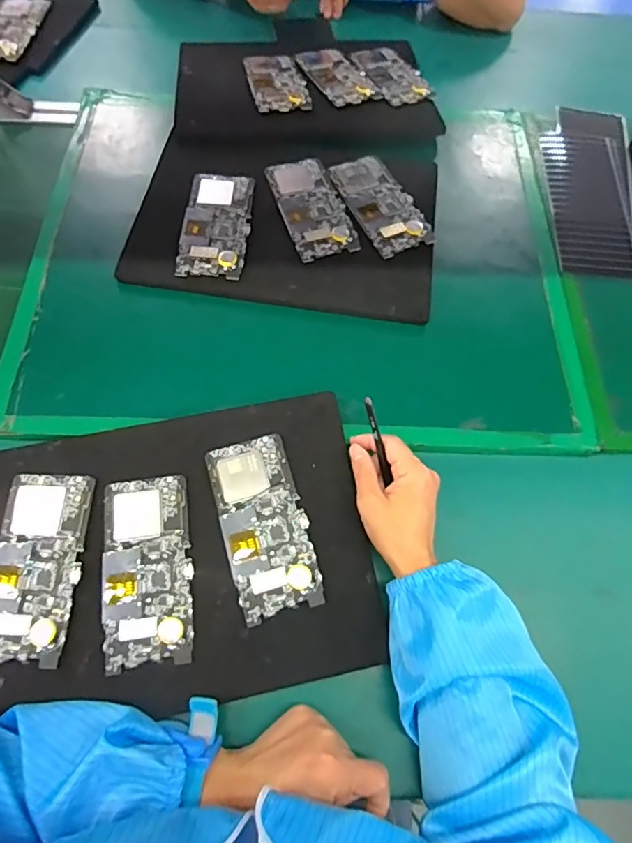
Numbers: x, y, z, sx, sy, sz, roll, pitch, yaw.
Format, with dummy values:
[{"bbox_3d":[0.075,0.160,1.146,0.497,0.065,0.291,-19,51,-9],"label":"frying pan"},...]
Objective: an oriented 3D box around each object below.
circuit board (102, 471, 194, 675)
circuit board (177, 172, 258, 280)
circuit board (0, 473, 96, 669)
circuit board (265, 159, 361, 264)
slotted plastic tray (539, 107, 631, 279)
[{"bbox_3d":[-0.144,0.123,0.420,0.071,0.007,0.153,-6,67,-5],"label":"circuit board"},{"bbox_3d":[-0.113,-0.225,0.561,0.072,0.012,0.147,4,66,-1],"label":"circuit board"},{"bbox_3d":[-0.238,0.121,0.419,0.071,0.013,0.153,2,67,3],"label":"circuit board"},{"bbox_3d":[-0.007,-0.253,0.578,0.070,0.007,0.152,-15,68,-9],"label":"circuit board"},{"bbox_3d":[0.349,-0.299,0.625,0.108,0.007,0.266,7,66,0],"label":"slotted plastic tray"}]

